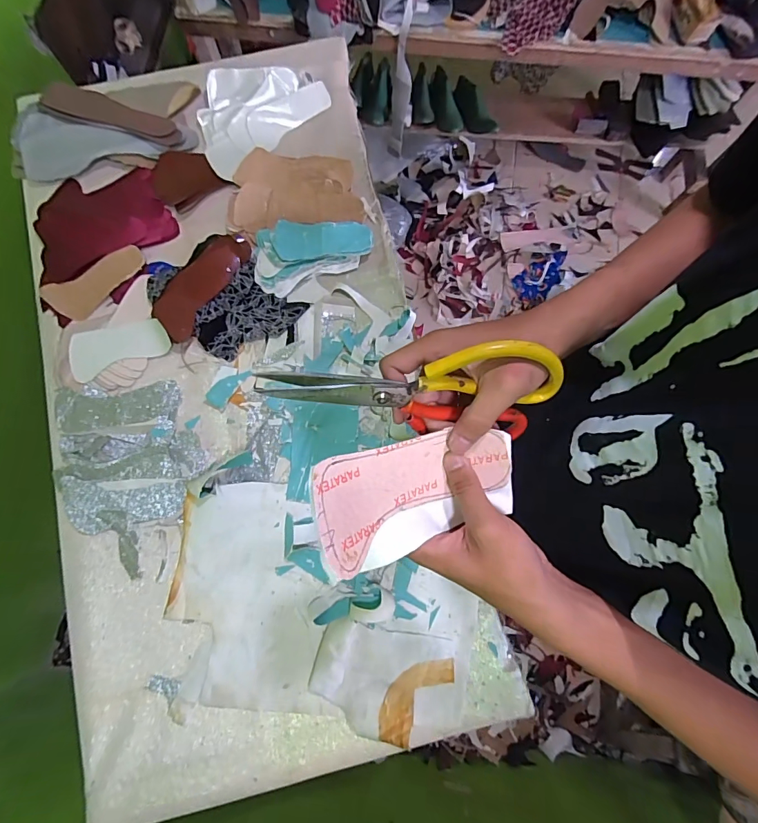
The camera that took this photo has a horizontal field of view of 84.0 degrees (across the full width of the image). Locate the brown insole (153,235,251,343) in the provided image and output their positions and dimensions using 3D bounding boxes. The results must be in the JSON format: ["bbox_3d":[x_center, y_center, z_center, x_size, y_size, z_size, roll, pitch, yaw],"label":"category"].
[{"bbox_3d":[-0.292,-0.211,0.682,0.073,0.021,0.195,29,80,7],"label":"brown insole"}]

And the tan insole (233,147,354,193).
[{"bbox_3d":[-0.145,-0.408,0.720,0.194,0.018,0.059,5,111,-4],"label":"tan insole"}]

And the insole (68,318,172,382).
[{"bbox_3d":[-0.415,-0.104,0.668,0.150,0.008,0.068,-22,103,-10],"label":"insole"}]

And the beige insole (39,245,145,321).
[{"bbox_3d":[-0.466,-0.212,0.702,0.164,0.017,0.065,-30,116,-9],"label":"beige insole"}]

